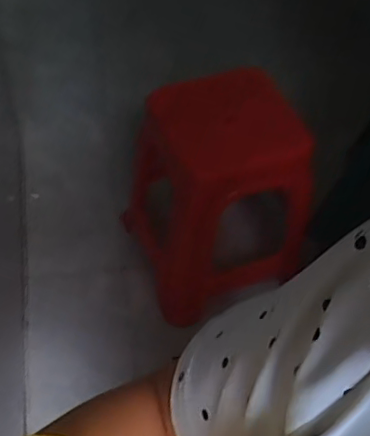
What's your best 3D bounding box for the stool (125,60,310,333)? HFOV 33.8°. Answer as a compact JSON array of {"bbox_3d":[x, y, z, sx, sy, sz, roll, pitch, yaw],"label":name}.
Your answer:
[{"bbox_3d":[0.089,-0.038,1.482,0.358,0.493,0.311,-15,55,-15],"label":"stool"}]

